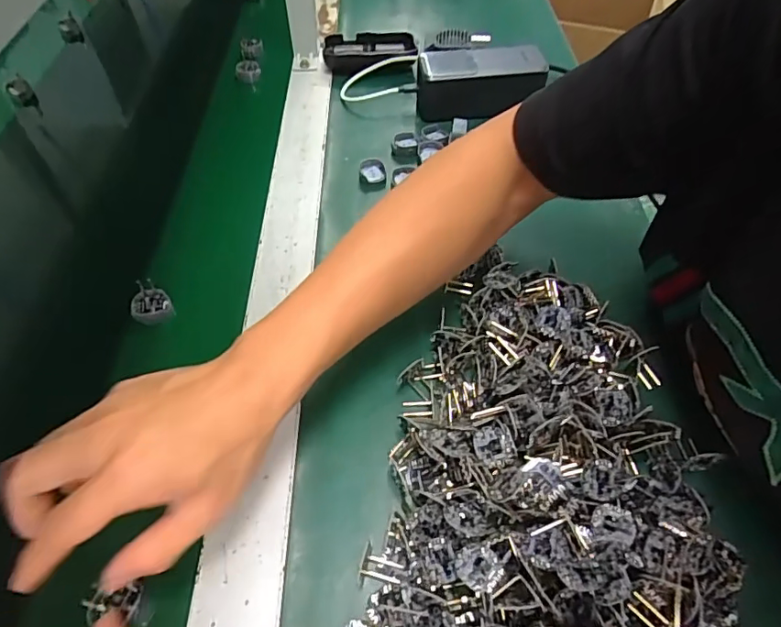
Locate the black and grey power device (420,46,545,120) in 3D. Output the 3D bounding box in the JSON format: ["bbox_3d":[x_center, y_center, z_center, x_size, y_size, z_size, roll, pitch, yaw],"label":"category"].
[{"bbox_3d":[0.094,-0.246,0.552,0.130,0.057,0.056,-4,52,-4],"label":"black and grey power device"}]

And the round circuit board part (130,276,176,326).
[{"bbox_3d":[-0.192,-0.008,0.412,0.029,0.015,0.039,-30,58,-22],"label":"round circuit board part"}]

